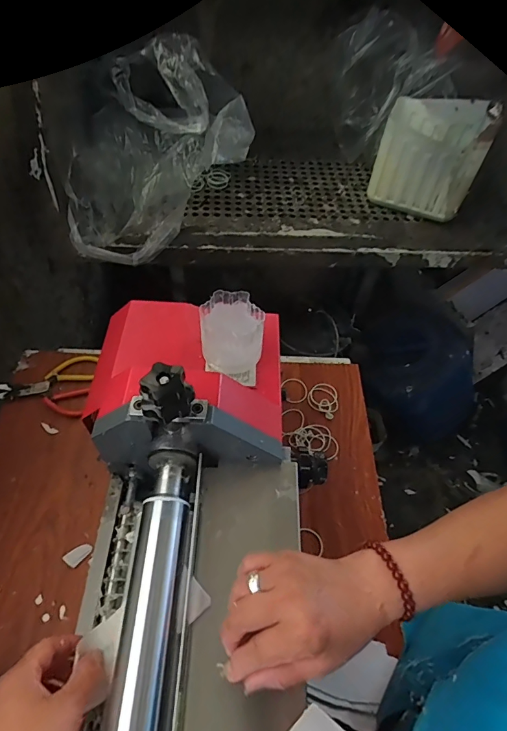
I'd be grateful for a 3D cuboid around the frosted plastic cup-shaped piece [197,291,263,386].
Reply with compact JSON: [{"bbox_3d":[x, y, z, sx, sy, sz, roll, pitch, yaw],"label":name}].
[{"bbox_3d":[-0.027,-0.037,0.502,0.075,0.076,0.086,10,55,3],"label":"frosted plastic cup-shaped piece"}]

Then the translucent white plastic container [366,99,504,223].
[{"bbox_3d":[0.351,-0.417,0.828,0.187,0.165,0.136,24,56,12],"label":"translucent white plastic container"}]

